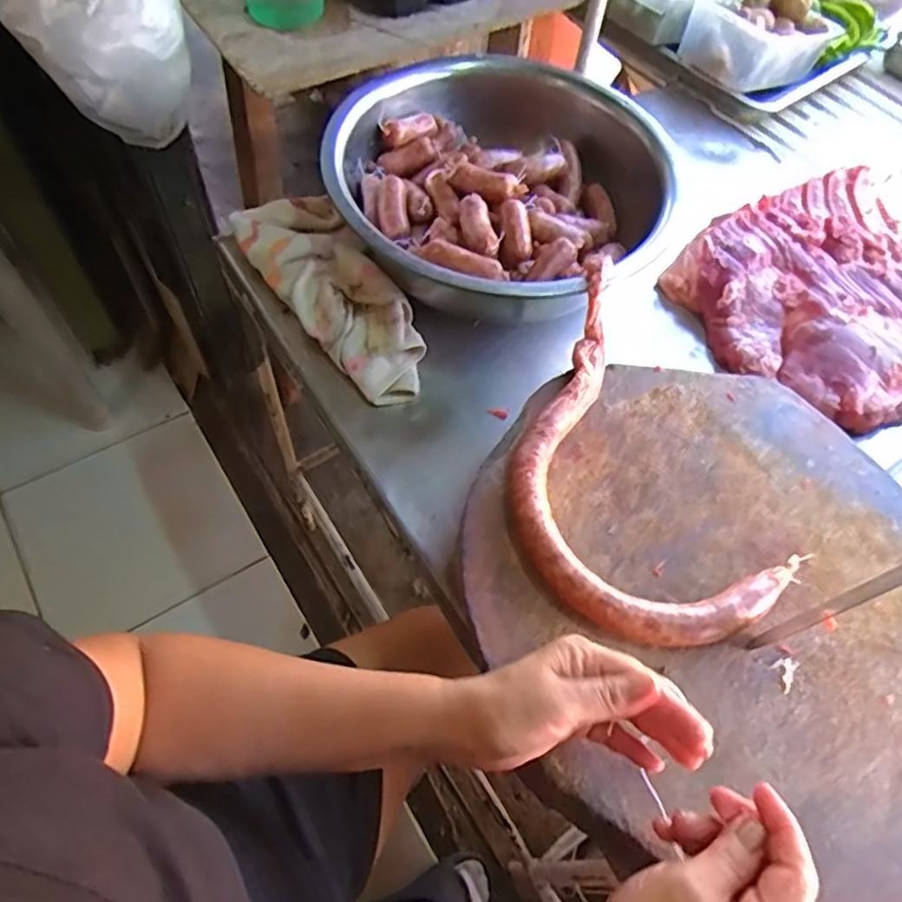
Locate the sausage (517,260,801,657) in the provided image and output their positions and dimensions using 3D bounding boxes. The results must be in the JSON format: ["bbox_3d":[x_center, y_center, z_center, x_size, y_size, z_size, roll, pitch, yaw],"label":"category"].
[{"bbox_3d":[0.127,-0.013,0.546,0.188,0.028,0.345,-10,61,-10],"label":"sausage"}]

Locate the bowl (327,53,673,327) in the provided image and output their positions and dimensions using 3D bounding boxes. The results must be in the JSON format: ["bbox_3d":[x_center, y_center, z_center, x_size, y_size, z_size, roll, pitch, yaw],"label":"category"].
[{"bbox_3d":[0.050,-0.295,0.733,0.346,0.145,0.357,2,60,-3],"label":"bowl"}]

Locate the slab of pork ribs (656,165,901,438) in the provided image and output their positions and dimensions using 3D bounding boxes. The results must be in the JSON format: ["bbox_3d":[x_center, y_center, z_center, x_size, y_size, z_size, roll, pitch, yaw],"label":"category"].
[{"bbox_3d":[0.447,-0.186,0.772,0.326,0.052,0.306,-29,66,-19],"label":"slab of pork ribs"}]

